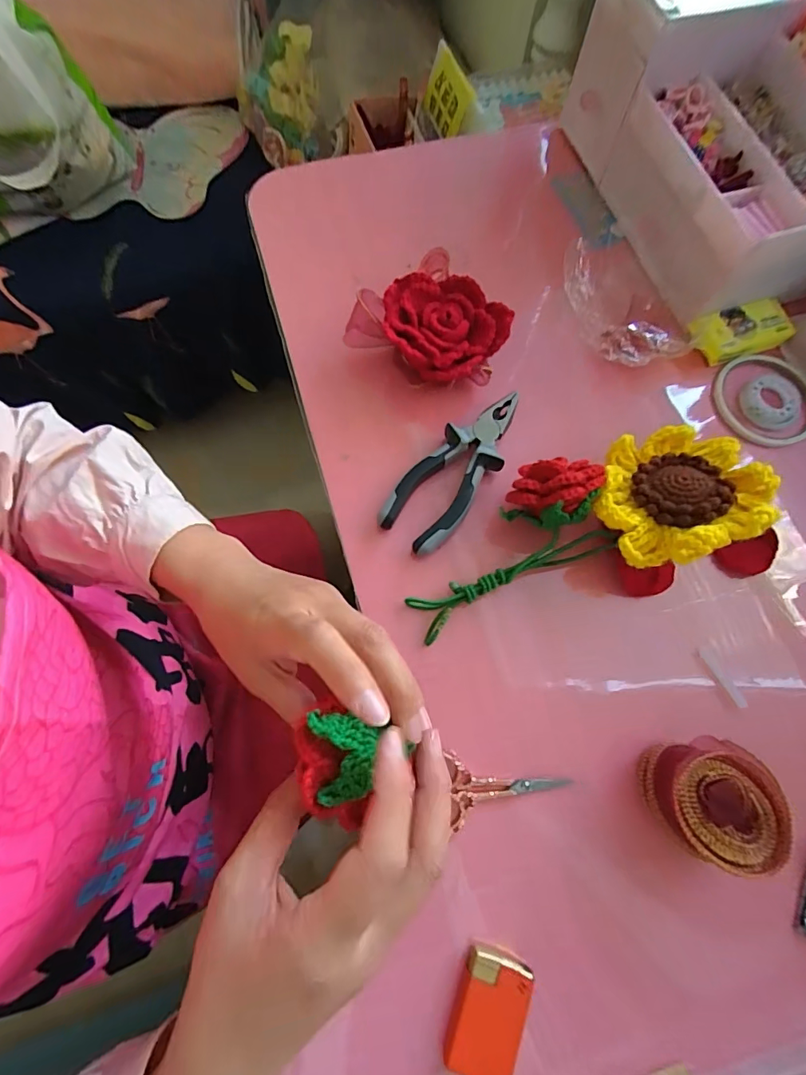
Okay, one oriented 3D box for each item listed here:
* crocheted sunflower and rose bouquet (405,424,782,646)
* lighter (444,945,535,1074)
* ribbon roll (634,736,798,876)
[{"bbox_3d":[0.122,-0.010,0.323,0.251,0.057,0.102,-21,73,6],"label":"crocheted sunflower and rose bouquet"},{"bbox_3d":[0.050,0.275,0.265,0.038,0.013,0.056,22,73,5],"label":"lighter"},{"bbox_3d":[0.189,0.163,0.285,0.064,0.044,0.067,1,73,-2],"label":"ribbon roll"}]

